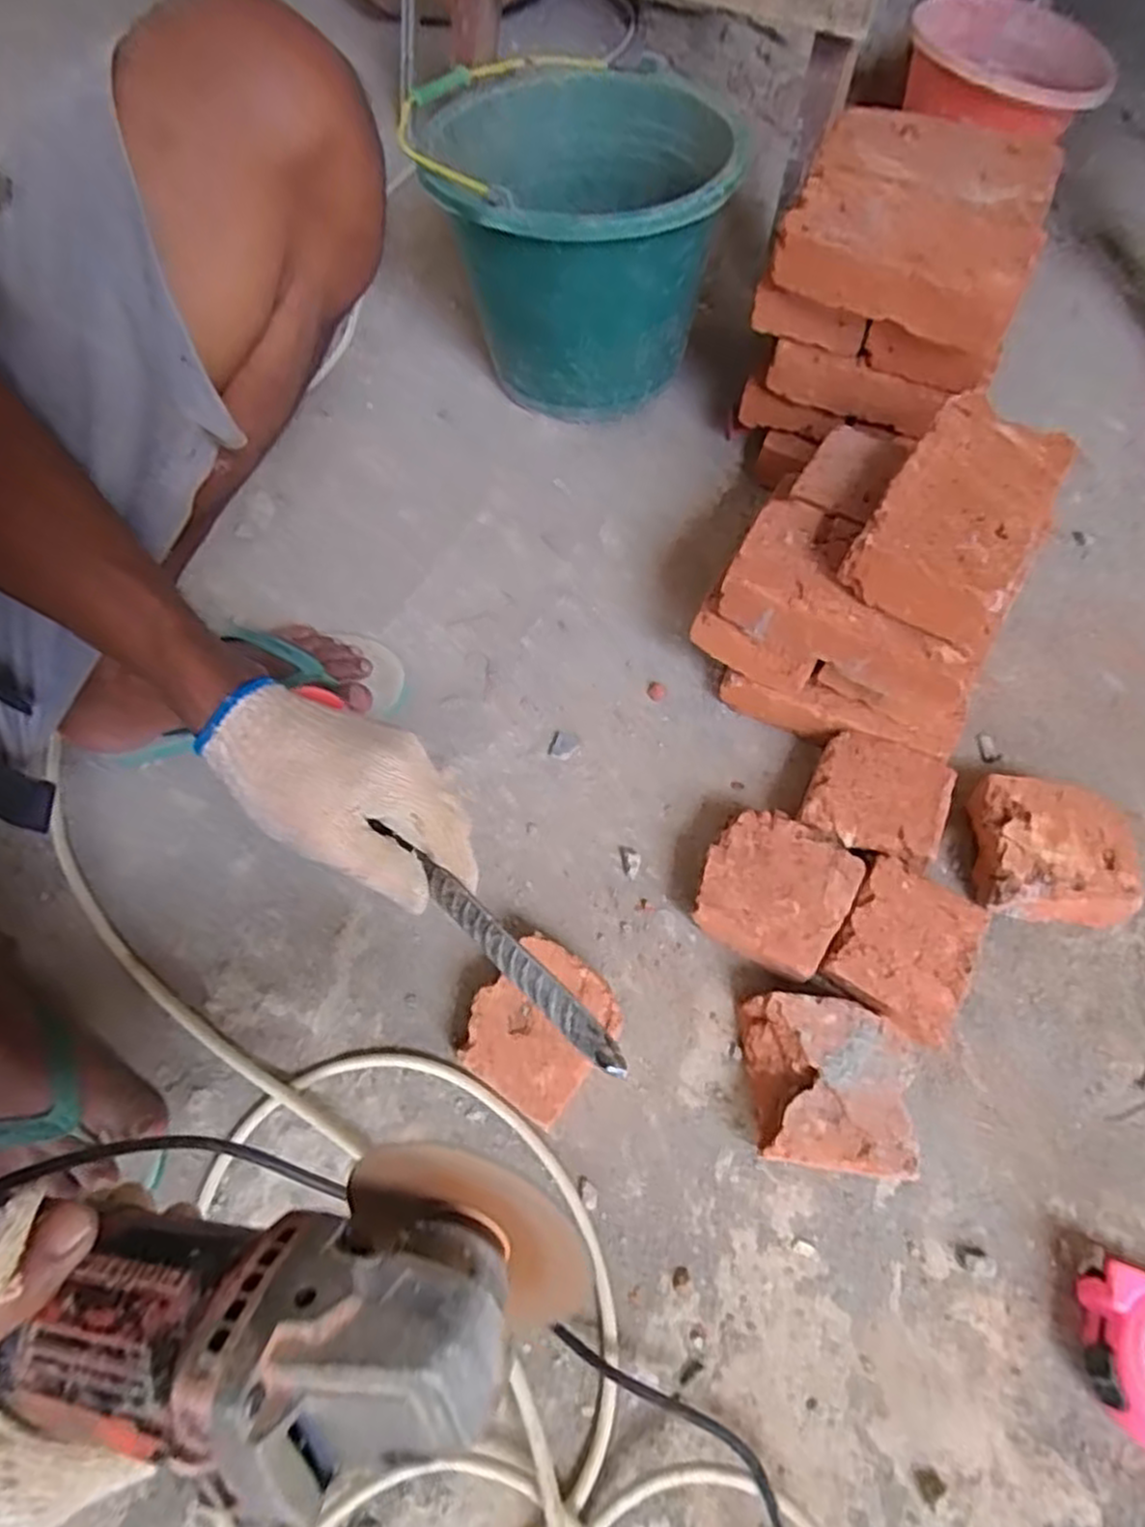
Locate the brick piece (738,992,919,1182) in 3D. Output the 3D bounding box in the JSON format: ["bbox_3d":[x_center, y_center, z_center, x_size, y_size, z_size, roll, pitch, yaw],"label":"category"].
[{"bbox_3d":[0.176,0.227,0.547,0.112,0.056,0.110,6,62,6],"label":"brick piece"}]

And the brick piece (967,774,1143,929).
[{"bbox_3d":[0.385,0.073,0.629,0.114,0.060,0.109,-1,62,2],"label":"brick piece"}]

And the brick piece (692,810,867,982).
[{"bbox_3d":[0.155,0.104,0.610,0.110,0.057,0.112,23,65,11],"label":"brick piece"}]

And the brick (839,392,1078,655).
[{"bbox_3d":[0.294,-0.182,0.581,0.113,0.056,0.186,32,67,15],"label":"brick"}]

